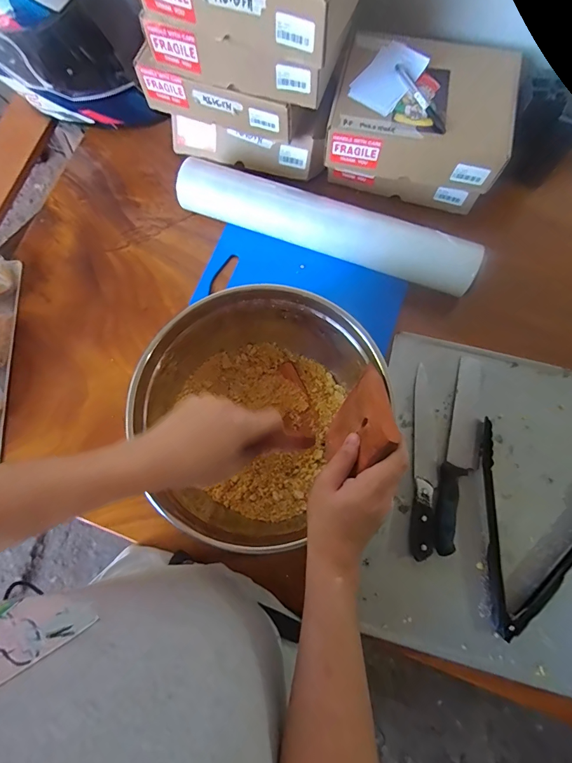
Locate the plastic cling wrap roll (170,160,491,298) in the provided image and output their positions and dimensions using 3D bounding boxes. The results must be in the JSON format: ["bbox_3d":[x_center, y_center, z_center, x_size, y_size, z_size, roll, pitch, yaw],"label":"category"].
[{"bbox_3d":[0.063,-0.259,0.622,0.493,0.079,0.080,21,78,7],"label":"plastic cling wrap roll"}]

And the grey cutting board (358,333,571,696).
[{"bbox_3d":[0.291,0.168,0.543,0.319,0.019,0.443,14,77,5],"label":"grey cutting board"}]

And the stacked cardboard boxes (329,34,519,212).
[{"bbox_3d":[0.211,-0.417,0.614,0.254,0.144,0.194,12,77,5],"label":"stacked cardboard boxes"}]

